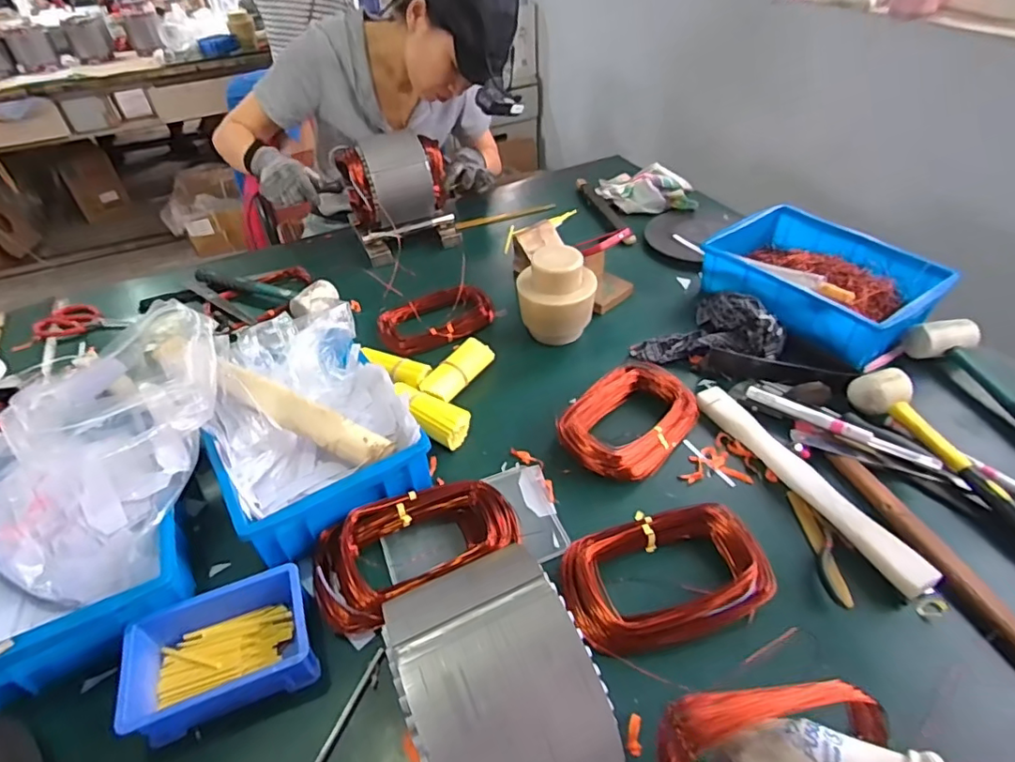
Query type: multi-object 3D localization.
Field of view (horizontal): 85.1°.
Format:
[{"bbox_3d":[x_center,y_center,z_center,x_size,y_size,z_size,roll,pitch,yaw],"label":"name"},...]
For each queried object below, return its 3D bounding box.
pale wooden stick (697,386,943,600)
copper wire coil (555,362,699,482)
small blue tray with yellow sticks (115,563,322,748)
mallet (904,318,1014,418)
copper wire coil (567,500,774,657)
[{"bbox_3d":[0.320,0.102,0.605,0.034,0.030,0.292,-21,46,-18],"label":"pale wooden stick"},{"bbox_3d":[0.151,0.044,0.679,0.124,0.046,0.177,30,52,30],"label":"copper wire coil"},{"bbox_3d":[-0.249,0.234,0.489,0.147,0.049,0.108,-18,45,-15],"label":"small blue tray with yellow sticks"},{"bbox_3d":[0.610,0.025,0.659,0.071,0.051,0.278,-12,44,-9],"label":"mallet"},{"bbox_3d":[0.150,0.183,0.534,0.188,0.036,0.122,-17,45,-14],"label":"copper wire coil"}]

